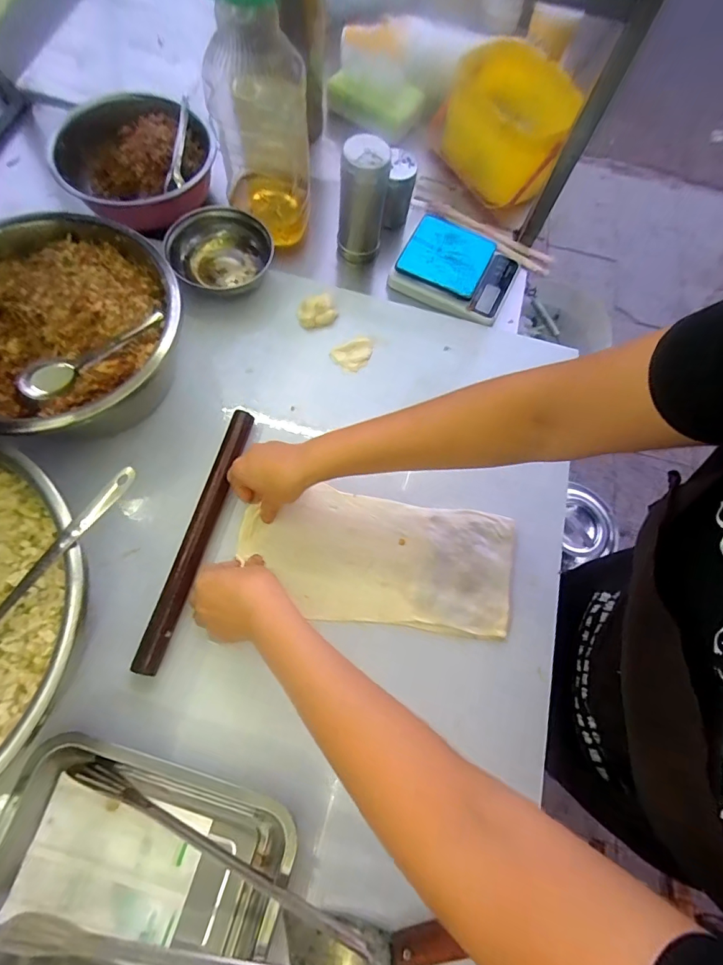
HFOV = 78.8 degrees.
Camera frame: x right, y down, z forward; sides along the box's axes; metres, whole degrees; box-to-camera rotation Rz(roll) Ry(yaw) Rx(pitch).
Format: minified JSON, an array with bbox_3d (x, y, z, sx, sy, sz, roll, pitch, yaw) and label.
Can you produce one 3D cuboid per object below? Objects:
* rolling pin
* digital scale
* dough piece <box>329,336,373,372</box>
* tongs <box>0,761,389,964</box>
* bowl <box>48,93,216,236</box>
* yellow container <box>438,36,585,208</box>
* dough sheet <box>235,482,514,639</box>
[{"bbox_3d":[-0.182,0.053,0.493,0.025,0.021,0.299,15,69,0],"label":"rolling pin"},{"bbox_3d":[0.145,-0.322,0.658,0.164,0.033,0.134,28,69,5],"label":"digital scale"},{"bbox_3d":[-0.010,-0.176,0.601,0.055,0.022,0.035,-35,77,-17],"label":"dough piece"},{"bbox_3d":[-0.138,0.370,0.370,0.318,0.046,0.129,24,69,3],"label":"tongs"},{"bbox_3d":[-0.340,-0.484,0.655,0.210,0.091,0.200,2,70,-5],"label":"bowl"},{"bbox_3d":[0.233,-0.570,0.728,0.201,0.180,0.212,18,69,1],"label":"yellow container"},{"bbox_3d":[0.019,0.085,0.508,0.306,0.012,0.144,10,70,1],"label":"dough sheet"}]

